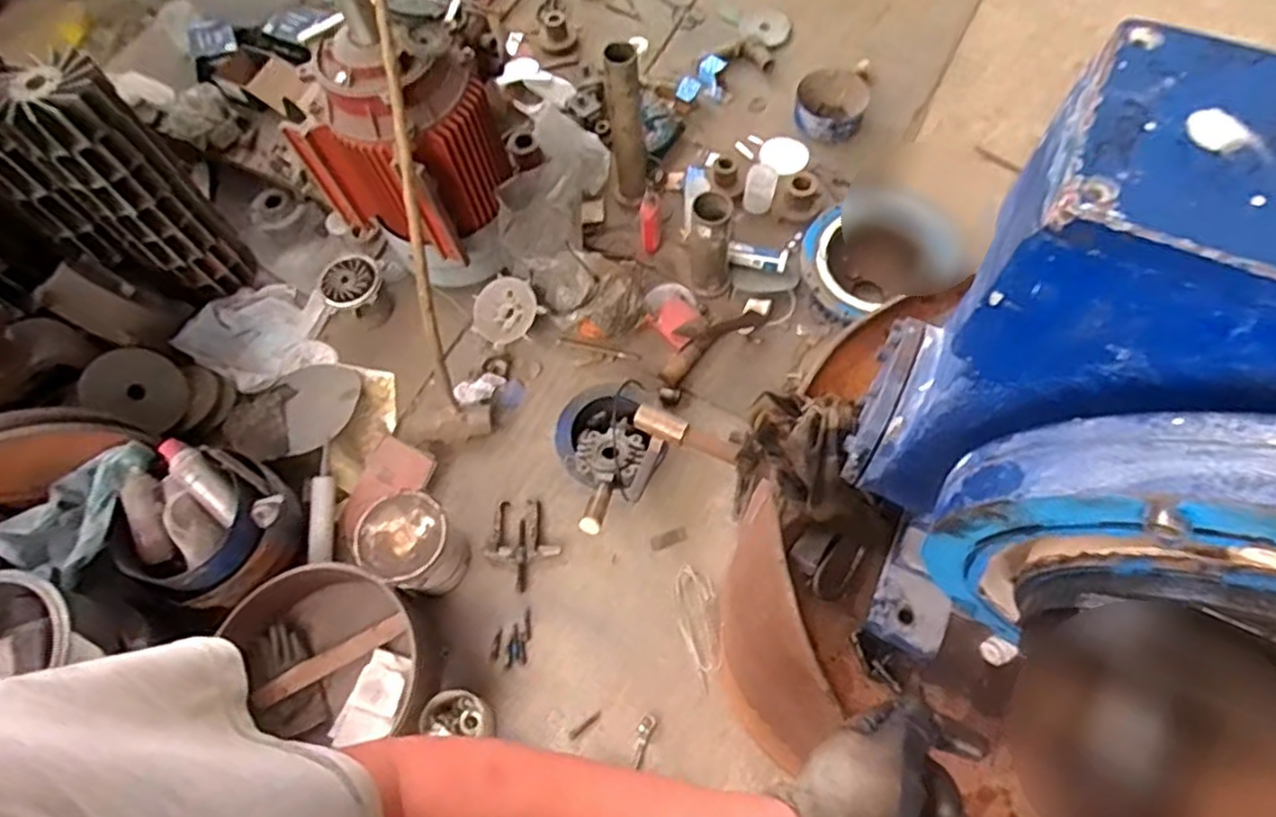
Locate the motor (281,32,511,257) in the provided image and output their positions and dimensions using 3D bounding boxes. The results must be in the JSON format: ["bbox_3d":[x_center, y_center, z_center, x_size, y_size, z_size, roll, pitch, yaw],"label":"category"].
[{"bbox_3d":[-0.486,-0.566,1.518,0.317,0.420,0.302,27,69,16],"label":"motor"}]

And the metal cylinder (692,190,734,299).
[{"bbox_3d":[0.173,-0.370,1.673,0.101,0.288,0.095,4,65,6],"label":"metal cylinder"}]

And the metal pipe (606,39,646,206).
[{"bbox_3d":[-0.026,-0.658,1.712,0.083,0.423,0.081,0,65,4],"label":"metal pipe"}]

